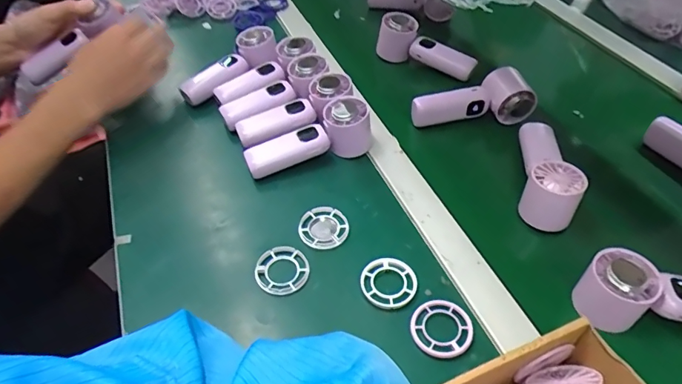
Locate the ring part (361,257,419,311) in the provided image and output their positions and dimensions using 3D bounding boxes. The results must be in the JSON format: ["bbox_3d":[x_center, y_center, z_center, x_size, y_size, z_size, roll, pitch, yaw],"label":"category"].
[{"bbox_3d":[0.047,0.087,0.441,0.052,0.009,0.052,-2,46,3],"label":"ring part"}]

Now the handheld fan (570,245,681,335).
[{"bbox_3d":[0.292,0.092,0.399,0.152,0.048,0.049,8,48,13],"label":"handheld fan"}]

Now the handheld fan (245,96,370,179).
[{"bbox_3d":[-0.040,-0.067,0.558,0.158,0.057,0.050,-17,47,-11],"label":"handheld fan"}]

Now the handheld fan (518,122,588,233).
[{"bbox_3d":[0.238,-0.039,0.530,0.053,0.058,0.170,8,48,12],"label":"handheld fan"}]

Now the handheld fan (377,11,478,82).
[{"bbox_3d":[0.130,-0.219,0.693,0.153,0.064,0.042,27,54,27],"label":"handheld fan"}]

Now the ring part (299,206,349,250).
[{"bbox_3d":[-0.019,0.036,0.492,0.052,0.009,0.053,-2,46,3],"label":"ring part"}]

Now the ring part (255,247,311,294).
[{"bbox_3d":[-0.058,0.078,0.454,0.052,0.012,0.050,-2,46,3],"label":"ring part"}]

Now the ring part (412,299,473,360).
[{"bbox_3d":[0.090,0.122,0.409,0.052,0.010,0.053,-2,46,3],"label":"ring part"}]

